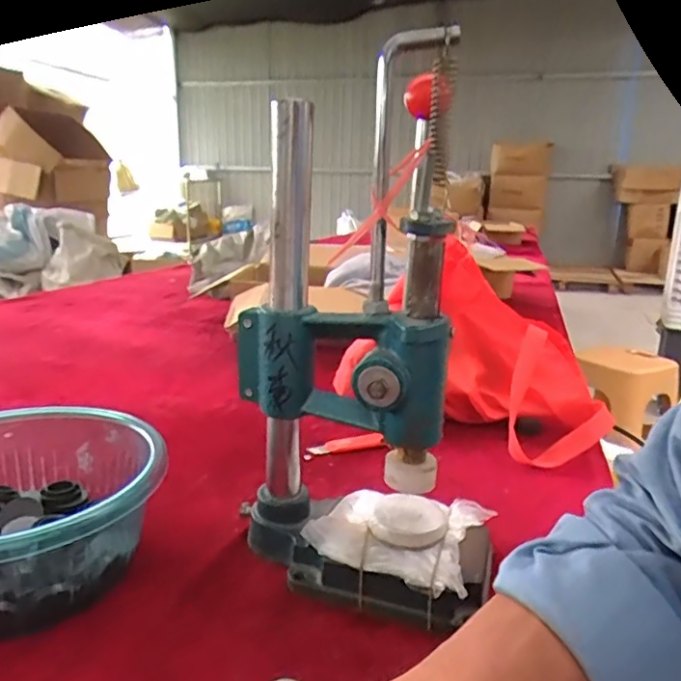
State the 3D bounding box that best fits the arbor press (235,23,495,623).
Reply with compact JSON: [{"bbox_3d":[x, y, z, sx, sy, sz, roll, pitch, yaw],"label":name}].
[{"bbox_3d":[0.019,-0.005,0.417,0.192,0.378,0.102,8,16,18],"label":"arbor press"}]

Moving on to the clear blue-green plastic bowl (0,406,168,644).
[{"bbox_3d":[-0.242,0.130,0.423,0.198,0.085,0.199,3,15,-1],"label":"clear blue-green plastic bowl"}]

